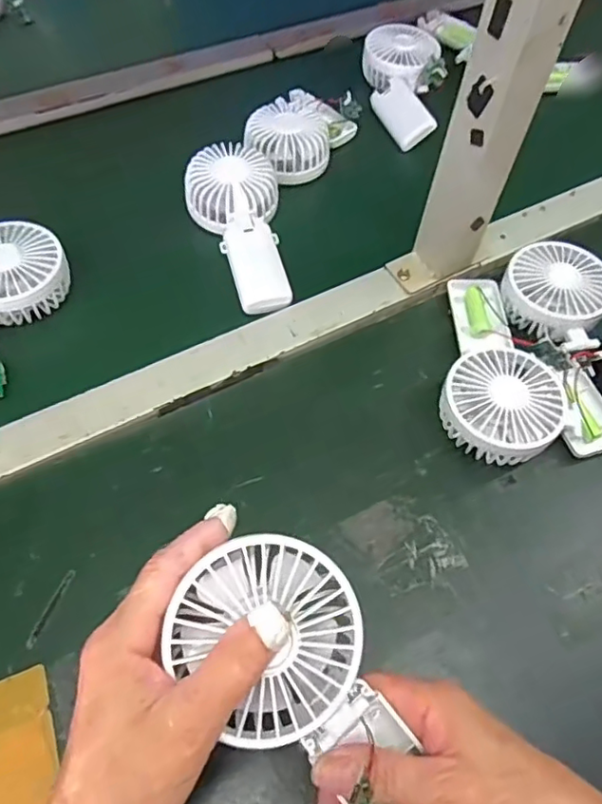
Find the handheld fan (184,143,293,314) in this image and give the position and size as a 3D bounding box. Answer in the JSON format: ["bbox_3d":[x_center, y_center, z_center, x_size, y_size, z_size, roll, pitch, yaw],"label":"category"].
[{"bbox_3d":[-0.052,-0.162,0.530,0.082,0.028,0.178,-15,74,-12],"label":"handheld fan"}]

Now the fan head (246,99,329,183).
[{"bbox_3d":[-0.013,-0.269,0.593,0.086,0.038,0.092,-8,60,-8],"label":"fan head"}]

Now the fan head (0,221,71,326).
[{"bbox_3d":[-0.243,-0.106,0.486,0.088,0.037,0.089,-16,62,-12],"label":"fan head"}]

